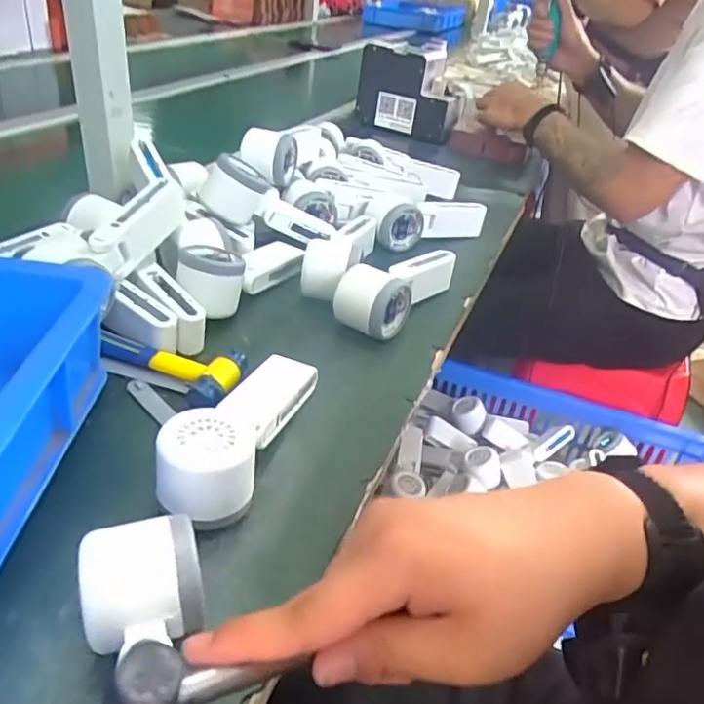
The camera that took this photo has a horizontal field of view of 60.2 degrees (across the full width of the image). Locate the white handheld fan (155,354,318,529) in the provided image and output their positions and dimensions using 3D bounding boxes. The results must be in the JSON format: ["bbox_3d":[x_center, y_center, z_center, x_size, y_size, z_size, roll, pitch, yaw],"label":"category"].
[{"bbox_3d":[-0.070,0.043,0.411,0.054,0.041,0.166,16,35,12],"label":"white handheld fan"}]

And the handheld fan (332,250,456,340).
[{"bbox_3d":[0.047,-0.069,0.599,0.055,0.049,0.155,25,38,24],"label":"handheld fan"}]

